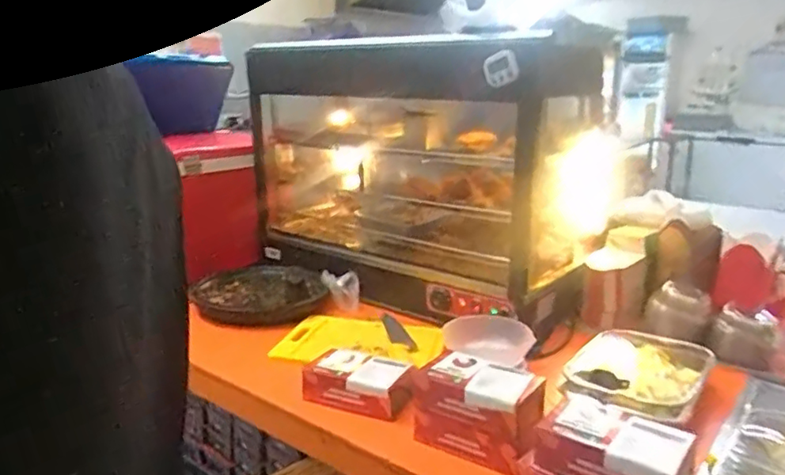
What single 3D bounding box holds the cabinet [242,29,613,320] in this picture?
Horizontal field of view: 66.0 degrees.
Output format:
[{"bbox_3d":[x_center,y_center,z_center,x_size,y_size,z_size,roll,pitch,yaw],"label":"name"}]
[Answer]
[{"bbox_3d":[0.043,-0.186,1.622,0.912,0.603,0.446,14,20,41],"label":"cabinet"}]

